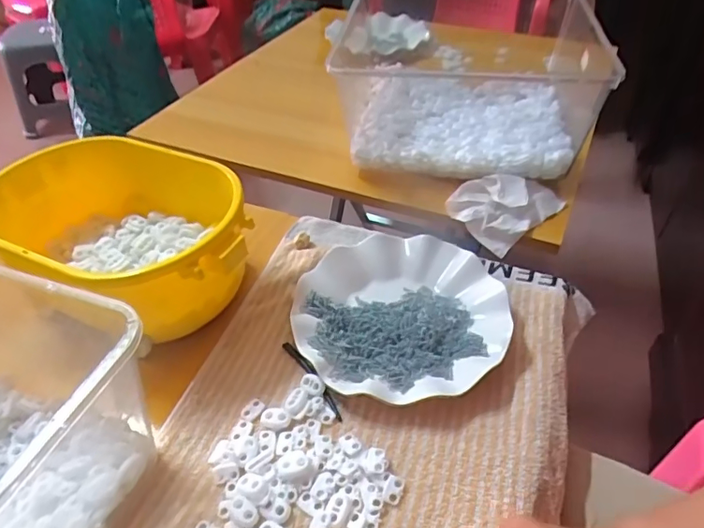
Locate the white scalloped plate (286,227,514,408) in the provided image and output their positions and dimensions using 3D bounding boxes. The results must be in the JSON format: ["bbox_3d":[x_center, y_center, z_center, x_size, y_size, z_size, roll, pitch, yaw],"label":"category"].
[{"bbox_3d":[0.042,0.042,0.462,0.178,0.026,0.180,-1,43,1],"label":"white scalloped plate"}]

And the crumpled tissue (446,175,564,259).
[{"bbox_3d":[0.173,-0.068,0.601,0.115,0.040,0.096,-33,51,-29],"label":"crumpled tissue"}]

